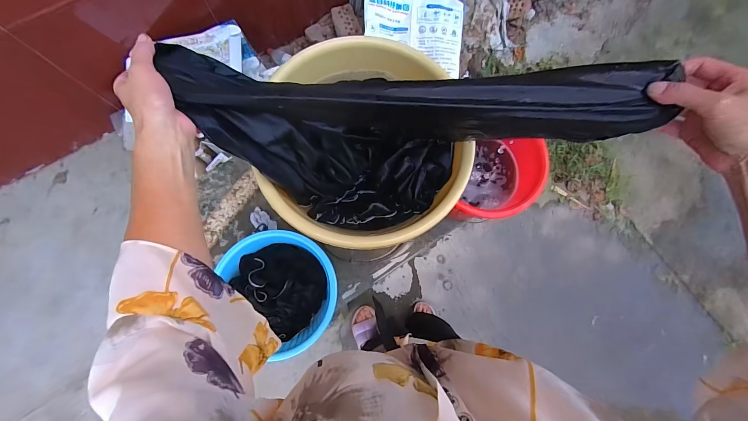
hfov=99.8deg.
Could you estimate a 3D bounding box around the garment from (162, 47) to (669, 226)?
[{"bbox_3d":[0.025,-0.084,0.457,0.567,0.272,0.195,8,82,-4],"label":"garment"}]

